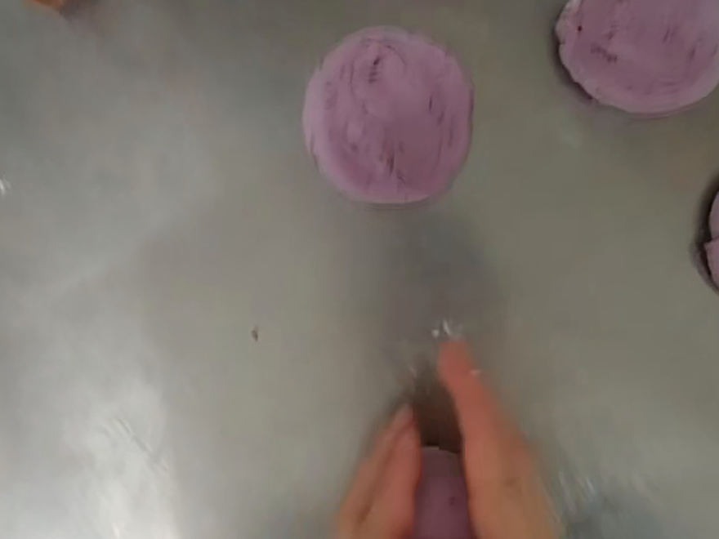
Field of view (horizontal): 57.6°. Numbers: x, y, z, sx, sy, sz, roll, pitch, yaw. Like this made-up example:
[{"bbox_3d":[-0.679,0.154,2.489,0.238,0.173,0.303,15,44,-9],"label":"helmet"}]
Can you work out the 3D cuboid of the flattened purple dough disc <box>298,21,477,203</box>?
[{"bbox_3d":[0.013,-0.068,0.292,0.072,0.007,0.073,0,93,2],"label":"flattened purple dough disc"}]

